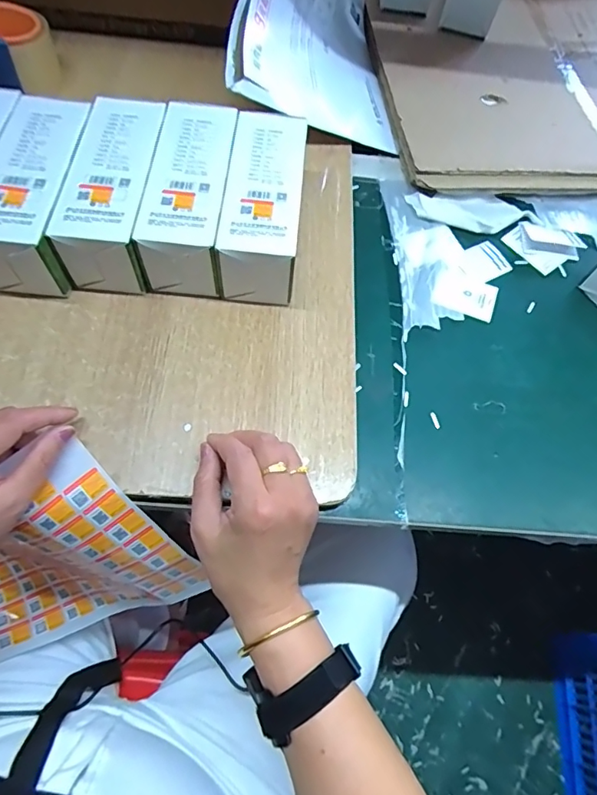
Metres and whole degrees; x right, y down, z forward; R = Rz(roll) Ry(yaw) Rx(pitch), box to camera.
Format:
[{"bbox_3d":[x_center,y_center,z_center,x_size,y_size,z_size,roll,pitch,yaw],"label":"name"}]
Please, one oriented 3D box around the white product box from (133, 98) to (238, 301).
[{"bbox_3d":[-0.099,-0.187,0.460,0.065,0.076,0.174,5,63,-2],"label":"white product box"}]

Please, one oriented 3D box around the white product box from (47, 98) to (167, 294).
[{"bbox_3d":[-0.166,-0.189,0.447,0.067,0.076,0.179,3,63,-4],"label":"white product box"}]

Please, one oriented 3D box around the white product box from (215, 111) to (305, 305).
[{"bbox_3d":[-0.033,-0.183,0.467,0.067,0.075,0.172,6,63,-2],"label":"white product box"}]

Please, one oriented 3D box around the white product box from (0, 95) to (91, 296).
[{"bbox_3d":[-0.232,-0.181,0.432,0.071,0.070,0.170,2,63,-4],"label":"white product box"}]

